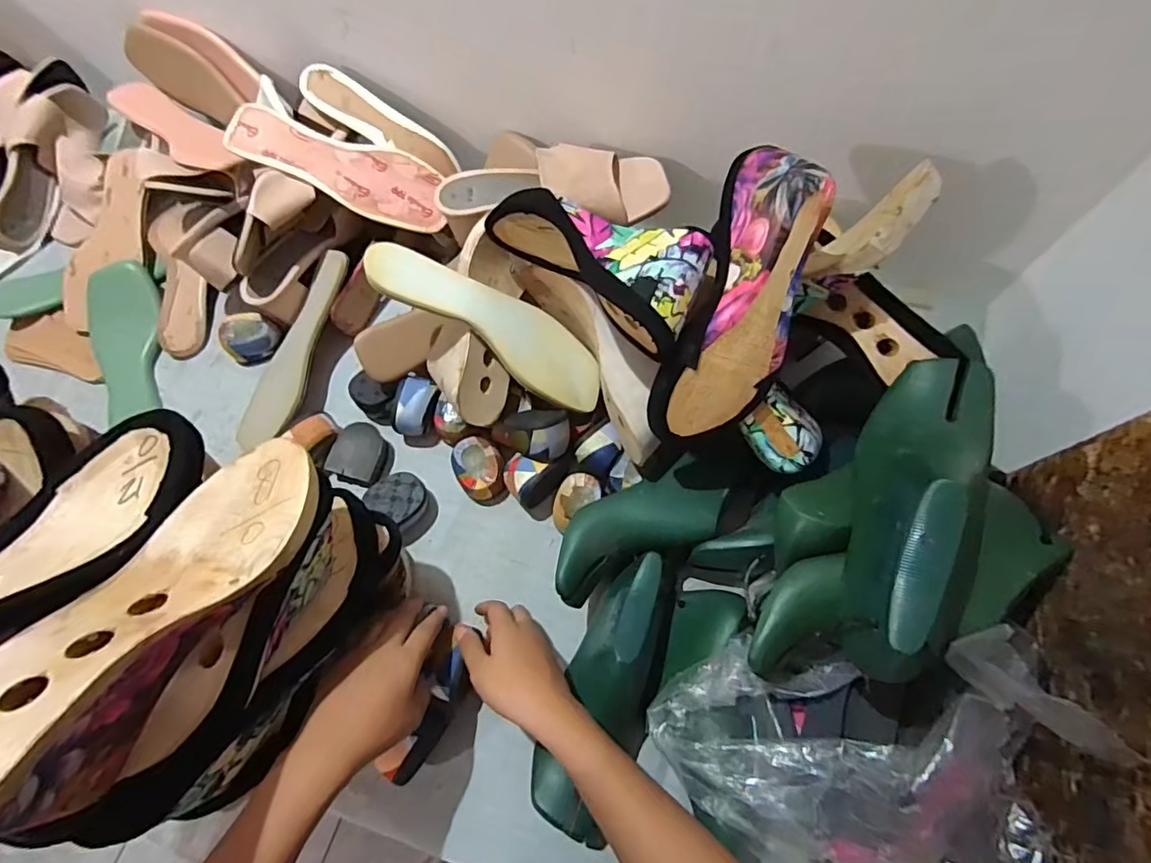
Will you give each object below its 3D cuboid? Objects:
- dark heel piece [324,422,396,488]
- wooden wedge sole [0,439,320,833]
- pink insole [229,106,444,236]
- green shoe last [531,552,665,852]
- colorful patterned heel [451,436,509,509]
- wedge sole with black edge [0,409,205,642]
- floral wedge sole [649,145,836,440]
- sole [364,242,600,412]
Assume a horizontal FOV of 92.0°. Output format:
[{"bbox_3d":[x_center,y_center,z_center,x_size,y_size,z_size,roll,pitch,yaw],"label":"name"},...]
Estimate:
[{"bbox_3d":[-0.228,0.026,0.596,0.059,0.020,0.063,13,70,8],"label":"dark heel piece"},{"bbox_3d":[-0.232,0.106,0.305,0.080,0.083,0.231,12,37,8],"label":"wooden wedge sole"},{"bbox_3d":[-0.255,-0.290,0.608,0.234,0.025,0.080,19,70,-9],"label":"pink insole"},{"bbox_3d":[0.029,0.214,0.468,0.080,0.071,0.222,21,71,11],"label":"green shoe last"},{"bbox_3d":[-0.099,0.042,0.577,0.052,0.037,0.066,-21,69,-5],"label":"colorful patterned heel"},{"bbox_3d":[-0.323,0.083,0.306,0.094,0.062,0.248,15,40,9],"label":"wedge sole with black edge"},{"bbox_3d":[0.123,-0.096,0.417,0.081,0.060,0.225,20,102,11],"label":"floral wedge sole"},{"bbox_3d":[-0.076,-0.100,0.527,0.242,0.014,0.072,29,69,-20],"label":"sole"}]

